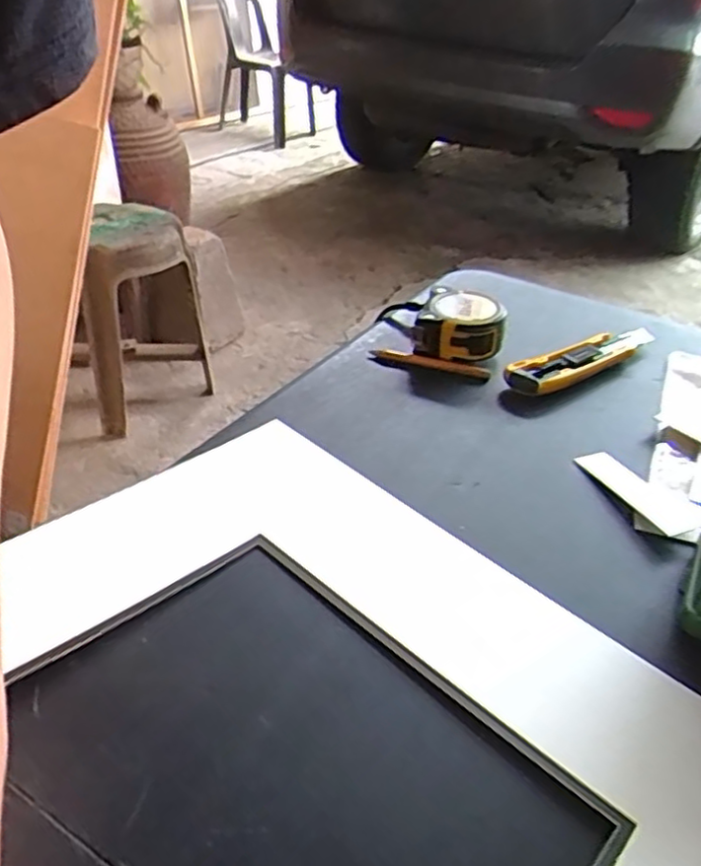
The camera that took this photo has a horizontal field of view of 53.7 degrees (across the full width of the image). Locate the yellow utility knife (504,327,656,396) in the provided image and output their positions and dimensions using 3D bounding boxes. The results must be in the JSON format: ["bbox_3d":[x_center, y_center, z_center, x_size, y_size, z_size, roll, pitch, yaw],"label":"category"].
[{"bbox_3d":[0.191,-0.061,0.553,0.156,0.021,0.029,-19,42,-32],"label":"yellow utility knife"}]

